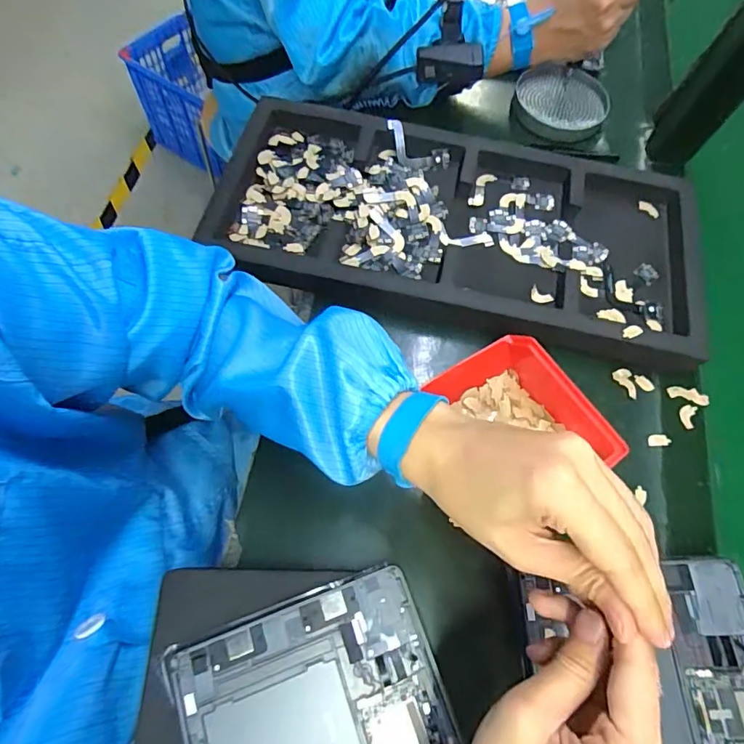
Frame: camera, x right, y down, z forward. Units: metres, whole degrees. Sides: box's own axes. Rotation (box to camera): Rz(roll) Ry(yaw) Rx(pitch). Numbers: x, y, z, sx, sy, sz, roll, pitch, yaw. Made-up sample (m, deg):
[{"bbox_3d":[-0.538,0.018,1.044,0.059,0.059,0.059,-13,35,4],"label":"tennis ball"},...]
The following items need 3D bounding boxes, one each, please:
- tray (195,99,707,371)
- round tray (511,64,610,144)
[{"bbox_3d":[0.091,-0.155,0.510,0.503,0.035,0.244,11,65,2],"label":"tray"},{"bbox_3d":[0.236,-0.338,0.613,0.108,0.031,0.107,1,65,-2],"label":"round tray"}]

